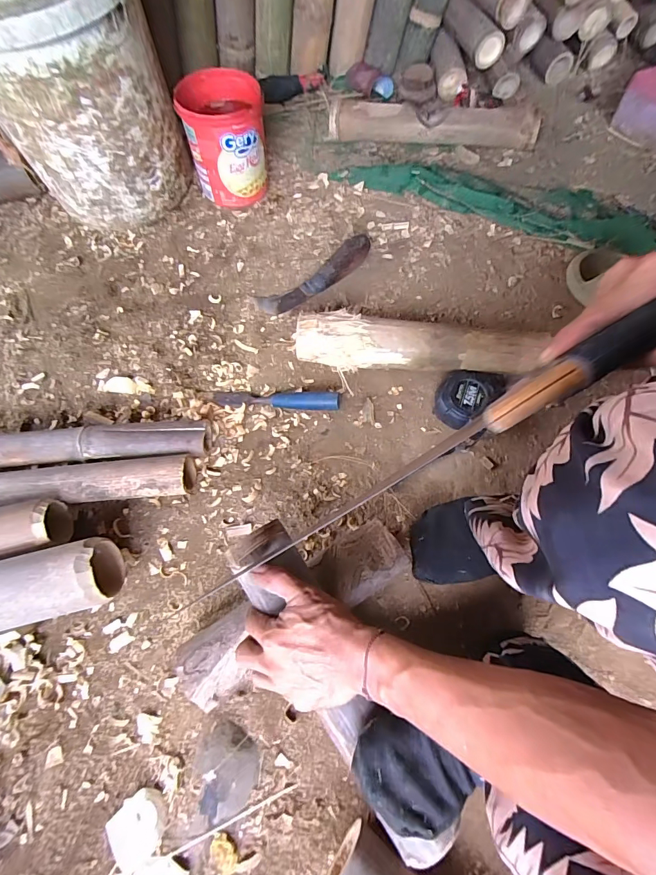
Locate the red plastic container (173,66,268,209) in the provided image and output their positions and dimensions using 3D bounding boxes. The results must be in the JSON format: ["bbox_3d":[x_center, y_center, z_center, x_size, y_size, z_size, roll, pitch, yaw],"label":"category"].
[{"bbox_3d":[-0.179,-0.532,0.738,0.135,0.162,0.134,-9,67,-1],"label":"red plastic container"}]

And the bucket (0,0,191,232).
[{"bbox_3d":[-0.397,-0.561,0.642,0.279,0.379,0.290,-1,67,3],"label":"bucket"}]

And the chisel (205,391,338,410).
[{"bbox_3d":[-0.086,-0.060,0.599,0.207,0.029,0.027,5,67,5],"label":"chisel"}]

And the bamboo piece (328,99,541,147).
[{"bbox_3d":[0.207,-0.622,0.807,0.405,0.067,0.064,5,67,5],"label":"bamboo piece"}]

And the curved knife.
[{"bbox_3d":[-0.023,-0.267,0.680,0.212,0.023,0.059,-30,68,5],"label":"curved knife"}]

